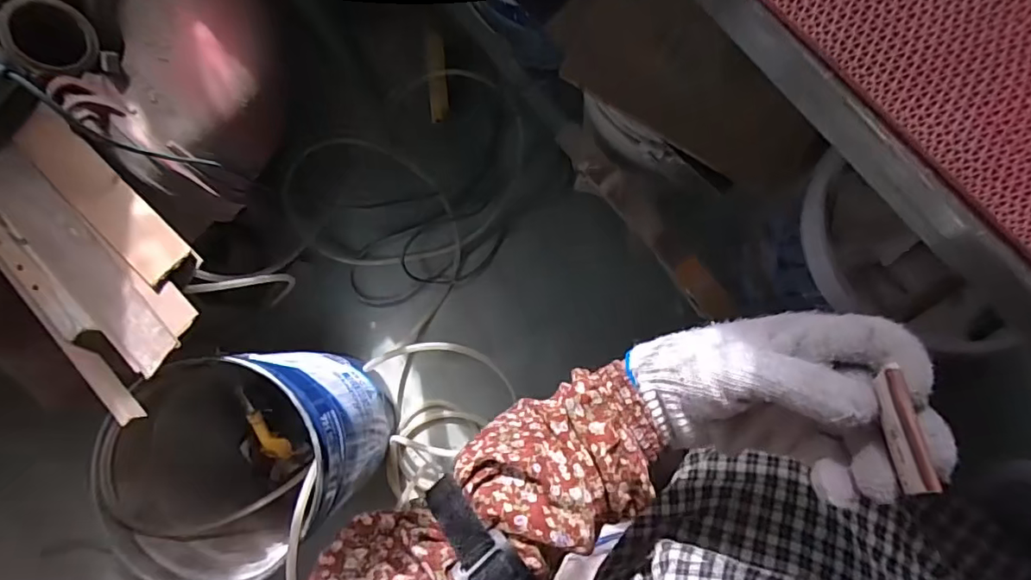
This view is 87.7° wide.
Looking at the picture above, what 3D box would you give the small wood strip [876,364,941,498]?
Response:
[{"bbox_3d":[0.167,0.060,0.230,0.007,0.009,0.050,-7,70,9],"label":"small wood strip"}]

